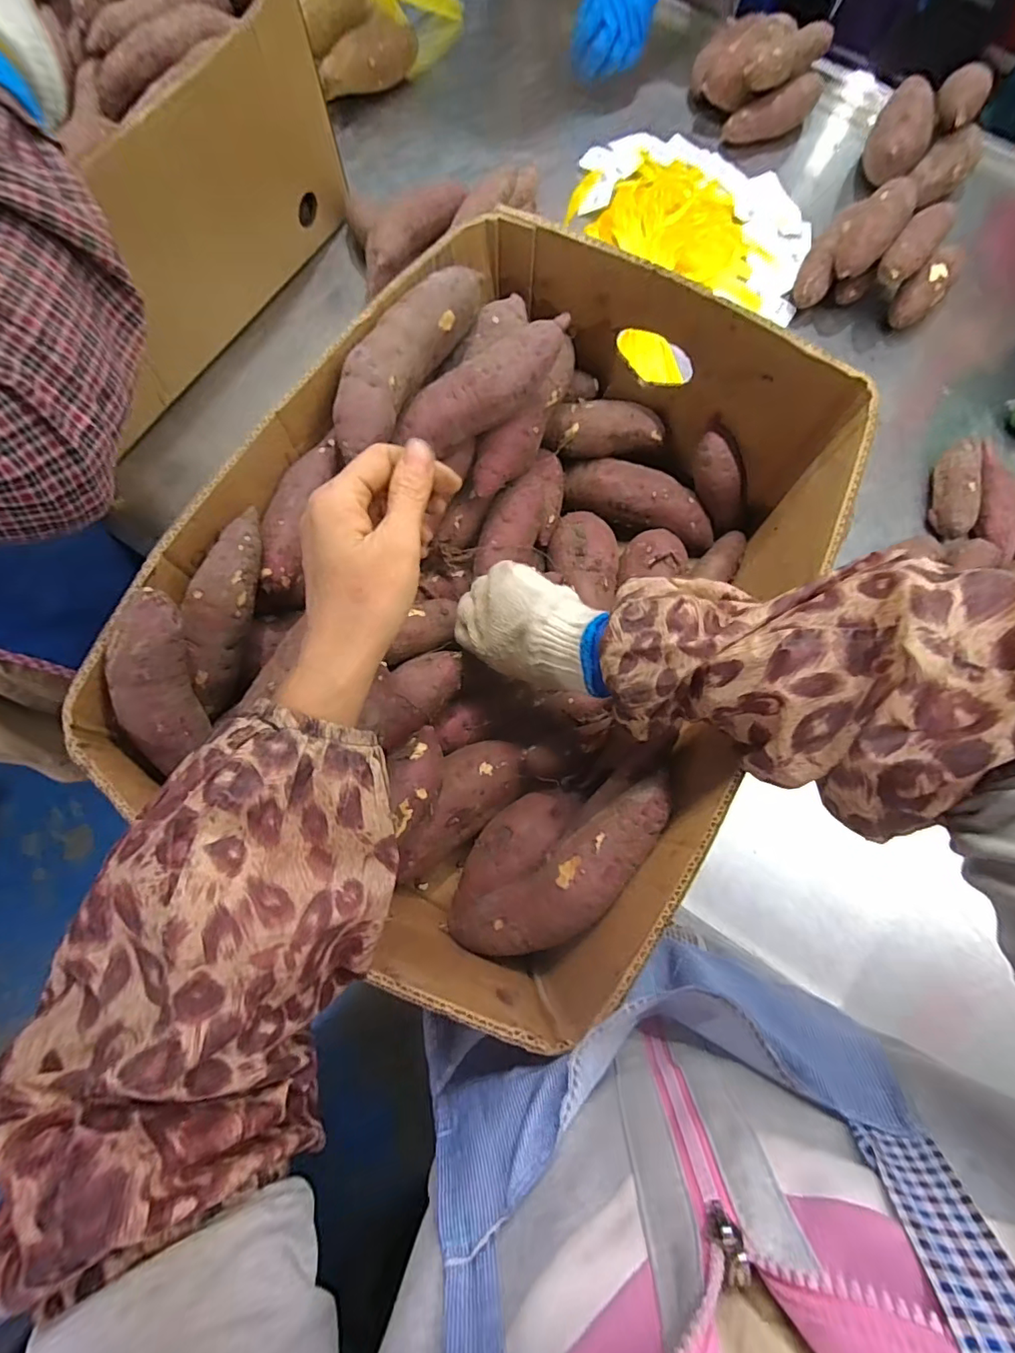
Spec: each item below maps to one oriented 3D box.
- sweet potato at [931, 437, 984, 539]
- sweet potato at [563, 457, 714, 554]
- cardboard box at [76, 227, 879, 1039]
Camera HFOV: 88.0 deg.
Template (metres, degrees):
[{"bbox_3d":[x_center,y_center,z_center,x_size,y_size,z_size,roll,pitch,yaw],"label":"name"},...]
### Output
[{"bbox_3d":[0.502,-0.211,0.592,0.045,0.037,0.112,19,76,7],"label":"sweet potato"},{"bbox_3d":[0.137,-0.179,0.539,0.161,0.047,0.060,22,76,7],"label":"sweet potato"},{"bbox_3d":[0.008,-0.073,0.425,0.376,0.195,0.516,31,77,9],"label":"cardboard box"}]

